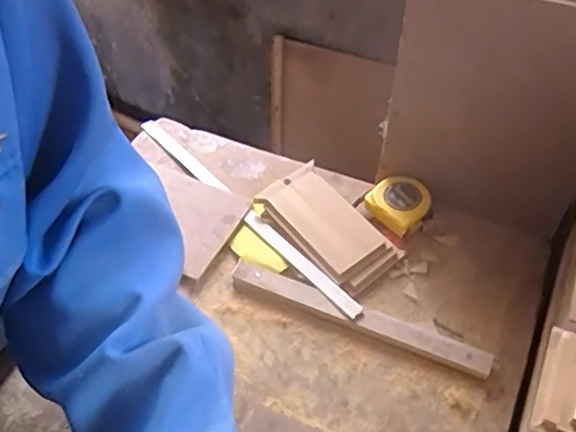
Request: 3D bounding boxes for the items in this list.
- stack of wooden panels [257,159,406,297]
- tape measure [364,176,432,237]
[{"bbox_3d":[0.036,0.010,0.575,0.069,0.029,0.133,-37,57,-22],"label":"stack of wooden panels"},{"bbox_3d":[0.106,-0.011,0.591,0.054,0.026,0.052,33,61,27],"label":"tape measure"}]

